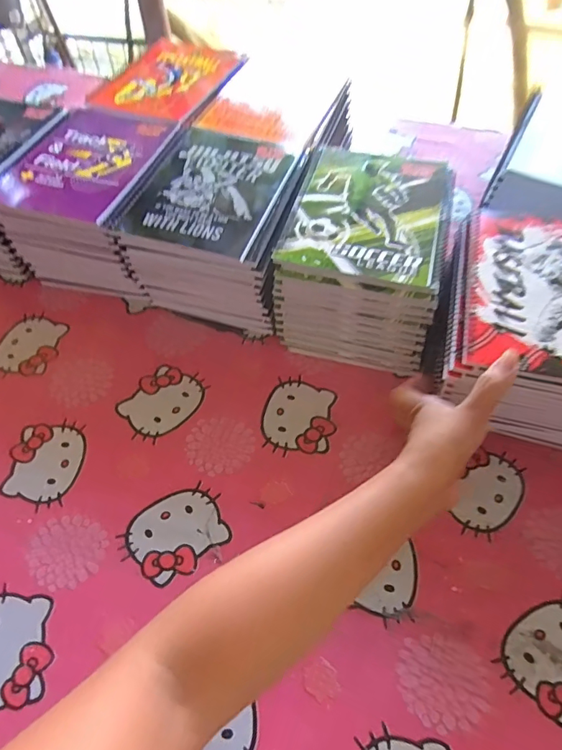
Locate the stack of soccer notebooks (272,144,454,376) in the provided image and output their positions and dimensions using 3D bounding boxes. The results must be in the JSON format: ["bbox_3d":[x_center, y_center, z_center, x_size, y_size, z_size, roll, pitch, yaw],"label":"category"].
[{"bbox_3d":[0.092,-0.128,0.531,0.154,0.121,0.201,12,56,10],"label":"stack of soccer notebooks"}]

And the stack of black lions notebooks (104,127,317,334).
[{"bbox_3d":[-0.063,-0.170,0.564,0.175,0.120,0.194,15,56,12],"label":"stack of black lions notebooks"}]

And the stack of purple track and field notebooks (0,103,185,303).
[{"bbox_3d":[-0.219,-0.216,0.596,0.170,0.122,0.204,14,56,11],"label":"stack of purple track and field notebooks"}]

